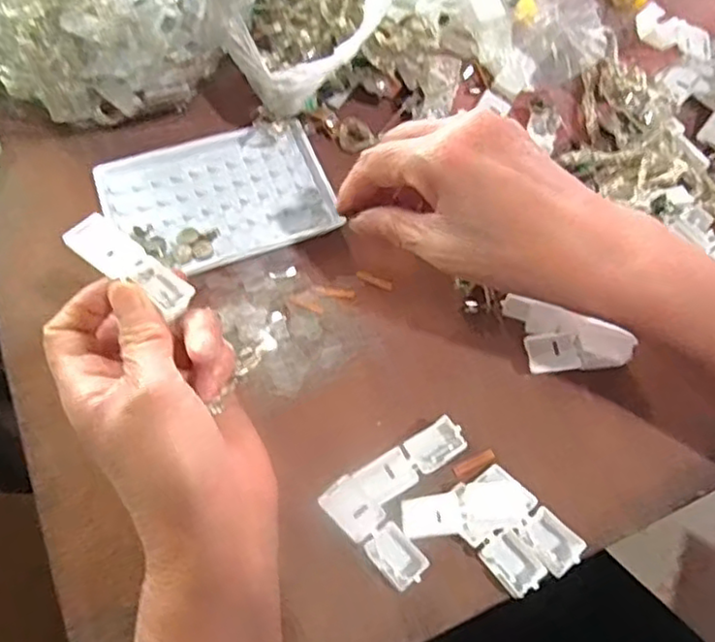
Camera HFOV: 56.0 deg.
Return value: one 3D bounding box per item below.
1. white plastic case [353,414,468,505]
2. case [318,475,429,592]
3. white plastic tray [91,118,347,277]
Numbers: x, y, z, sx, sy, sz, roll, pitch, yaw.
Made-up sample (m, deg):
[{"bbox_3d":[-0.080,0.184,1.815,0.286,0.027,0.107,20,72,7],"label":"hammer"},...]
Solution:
[{"bbox_3d":[0.027,0.067,0.324,0.052,0.009,0.020,-28,66,-15],"label":"white plastic case"},{"bbox_3d":[0.007,0.097,0.310,0.020,0.011,0.055,-39,69,-19],"label":"case"},{"bbox_3d":[-0.084,-0.077,0.406,0.127,0.008,0.097,-21,64,-12],"label":"white plastic tray"}]

